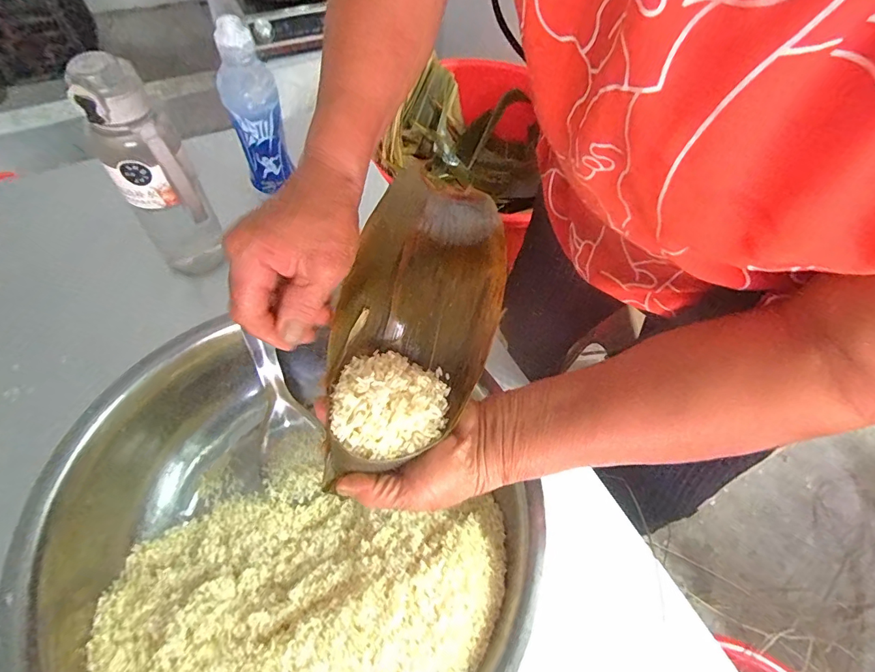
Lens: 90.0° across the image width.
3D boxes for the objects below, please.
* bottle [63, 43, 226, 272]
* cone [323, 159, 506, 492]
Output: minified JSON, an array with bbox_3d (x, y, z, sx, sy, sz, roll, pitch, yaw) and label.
[{"bbox_3d":[-0.307,-0.168,0.489,0.082,0.245,0.081,-33,65,-21],"label":"bottle"},{"bbox_3d":[-0.012,-0.013,0.305,0.099,0.063,0.217,15,58,7],"label":"cone"}]

